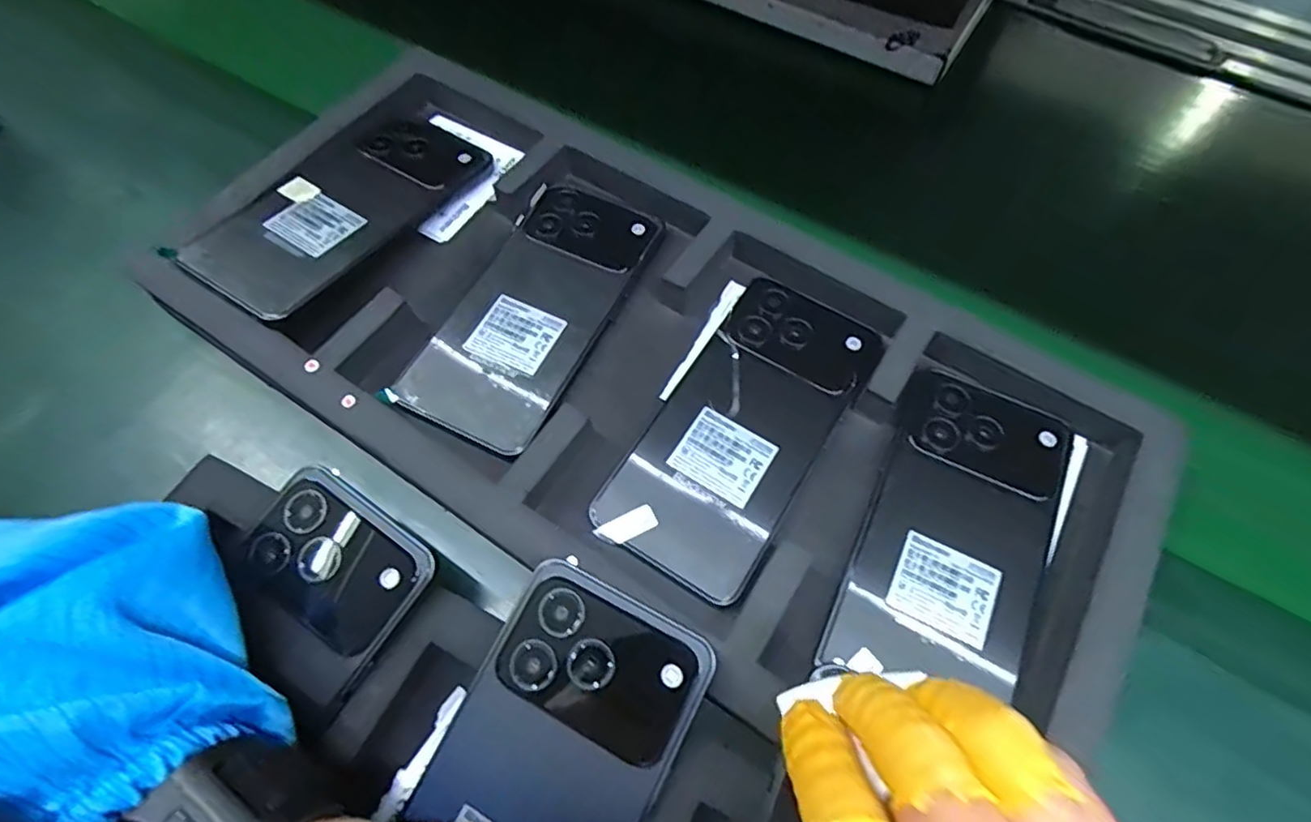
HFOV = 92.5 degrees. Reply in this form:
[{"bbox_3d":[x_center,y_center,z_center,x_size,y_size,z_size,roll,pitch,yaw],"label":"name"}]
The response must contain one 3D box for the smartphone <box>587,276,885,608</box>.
[{"bbox_3d":[0.043,0.006,0.299,0.076,0.008,0.158,31,67,14],"label":"smartphone"}]

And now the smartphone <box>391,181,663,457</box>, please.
[{"bbox_3d":[-0.063,-0.056,0.327,0.074,0.009,0.156,24,65,11],"label":"smartphone"}]

